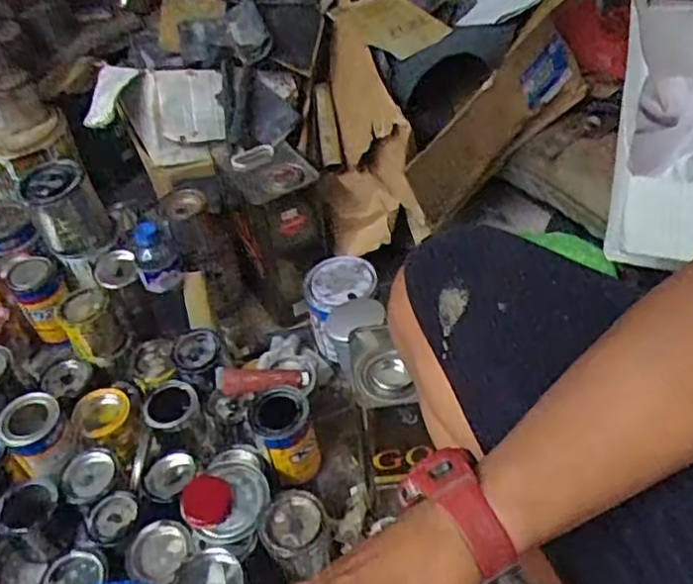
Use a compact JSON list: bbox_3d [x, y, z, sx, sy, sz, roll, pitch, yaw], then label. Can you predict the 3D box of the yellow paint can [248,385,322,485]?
[{"bbox_3d":[-0.076,0.184,0.833,0.073,0.132,0.087,-16,46,-9],"label":"yellow paint can"}]

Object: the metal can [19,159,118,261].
[{"bbox_3d":[-0.411,-0.118,0.976,0.093,0.138,0.093,-3,45,3],"label":"metal can"}]

